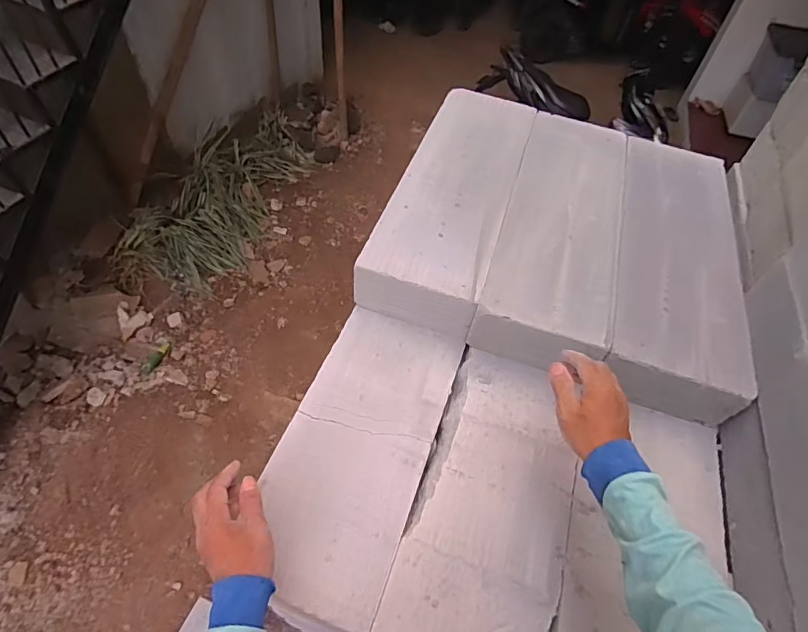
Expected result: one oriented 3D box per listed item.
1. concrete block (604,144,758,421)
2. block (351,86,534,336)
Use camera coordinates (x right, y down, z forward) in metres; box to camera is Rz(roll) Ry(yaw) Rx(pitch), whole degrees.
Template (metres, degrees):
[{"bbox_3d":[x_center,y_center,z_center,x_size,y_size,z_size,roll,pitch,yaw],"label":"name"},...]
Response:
[{"bbox_3d":[0.475,-0.099,0.838,0.201,0.093,0.601,18,53,9],"label":"concrete block"},{"bbox_3d":[0.104,-0.228,0.909,0.193,0.120,0.575,17,53,8],"label":"block"}]

